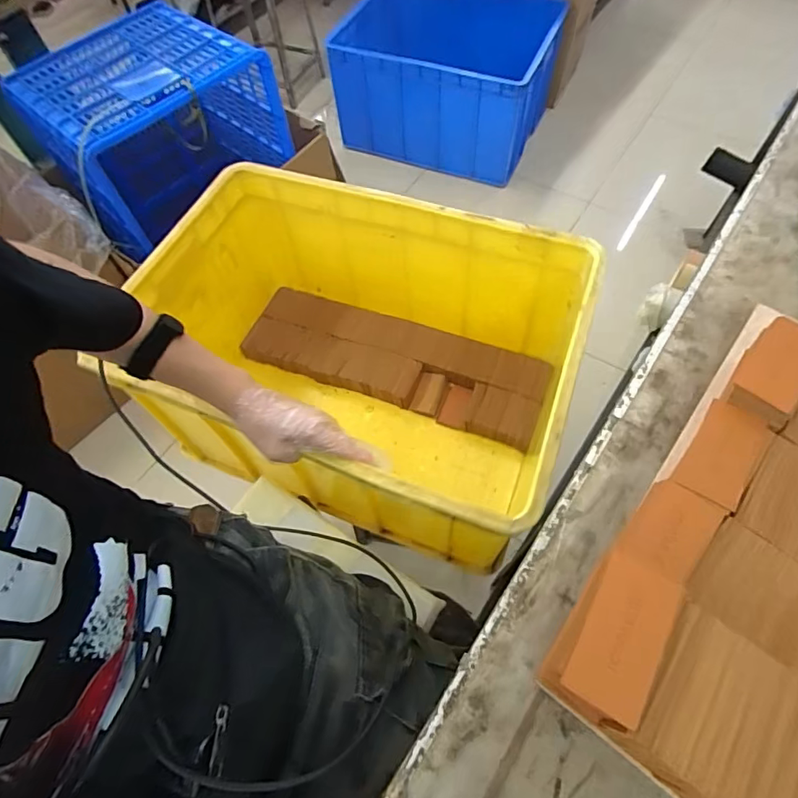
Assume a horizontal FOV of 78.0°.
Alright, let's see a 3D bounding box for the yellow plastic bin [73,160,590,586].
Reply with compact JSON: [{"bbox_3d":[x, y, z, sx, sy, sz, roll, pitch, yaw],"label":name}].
[{"bbox_3d":[-0.058,-0.058,0.751,0.580,0.306,0.401,21,65,12],"label":"yellow plastic bin"}]

